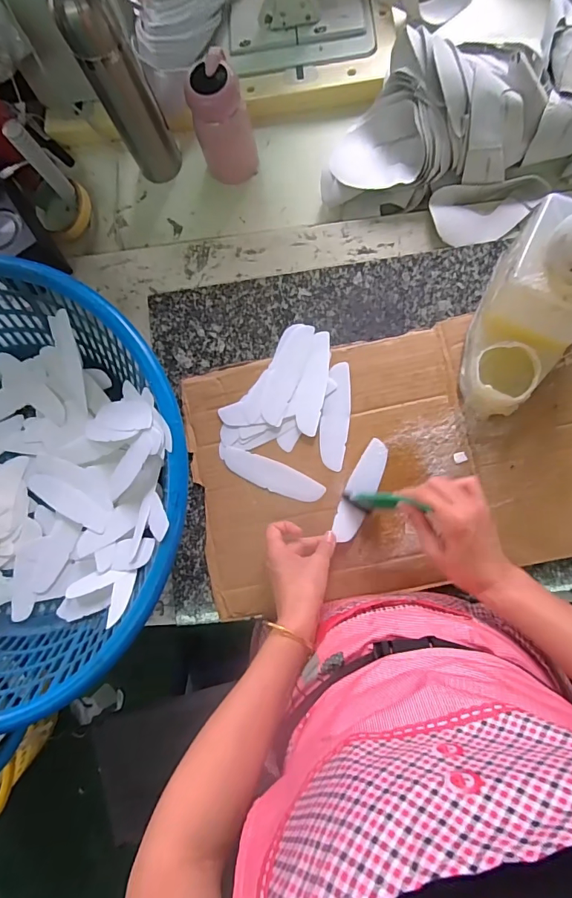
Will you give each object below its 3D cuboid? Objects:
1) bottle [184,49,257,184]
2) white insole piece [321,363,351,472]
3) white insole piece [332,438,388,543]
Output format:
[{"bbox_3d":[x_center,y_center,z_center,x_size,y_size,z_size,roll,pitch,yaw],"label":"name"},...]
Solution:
[{"bbox_3d":[-0.085,-0.440,0.598,0.071,0.137,0.066,-15,83,3],"label":"bottle"},{"bbox_3d":[0.065,-0.042,0.570,0.035,0.004,0.136,7,85,5],"label":"white insole piece"},{"bbox_3d":[0.094,0.052,0.553,0.036,0.005,0.132,26,85,5],"label":"white insole piece"}]

